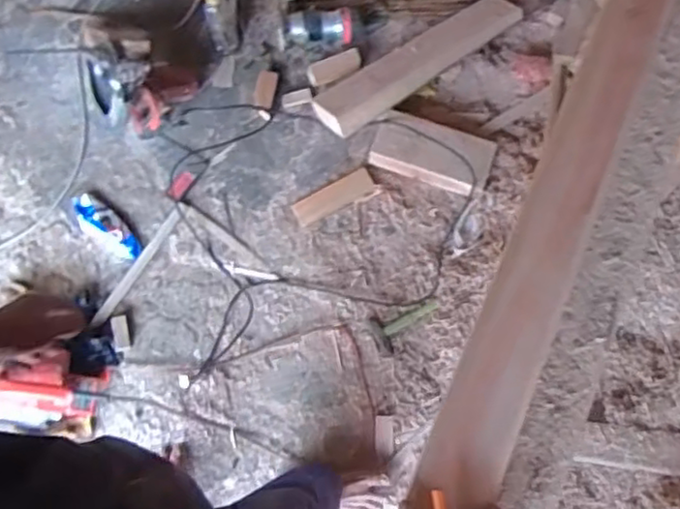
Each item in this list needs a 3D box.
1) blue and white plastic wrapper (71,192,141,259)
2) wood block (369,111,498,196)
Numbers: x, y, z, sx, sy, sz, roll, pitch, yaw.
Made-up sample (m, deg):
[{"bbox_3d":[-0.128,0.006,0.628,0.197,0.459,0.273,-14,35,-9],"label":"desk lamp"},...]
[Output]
[{"bbox_3d":[-0.521,-0.060,1.476,0.199,0.020,0.075,40,76,11],"label":"blue and white plastic wrapper"},{"bbox_3d":[0.206,-0.232,1.485,0.262,0.063,0.135,18,73,5],"label":"wood block"}]

